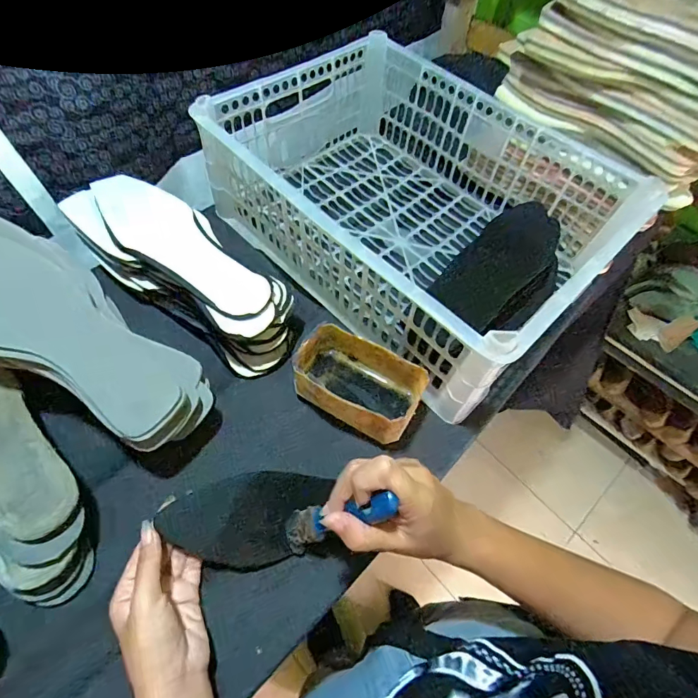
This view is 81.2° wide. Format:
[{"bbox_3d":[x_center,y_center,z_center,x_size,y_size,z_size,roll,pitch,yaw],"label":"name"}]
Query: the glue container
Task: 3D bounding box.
[{"bbox_3d":[0.009,0.037,0.419,0.122,0.072,0.081,24,60,11],"label":"glue container"}]

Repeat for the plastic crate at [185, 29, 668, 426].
[{"bbox_3d":[0.078,-0.183,0.503,0.318,0.147,0.430,-39,68,-23],"label":"plastic crate"}]

